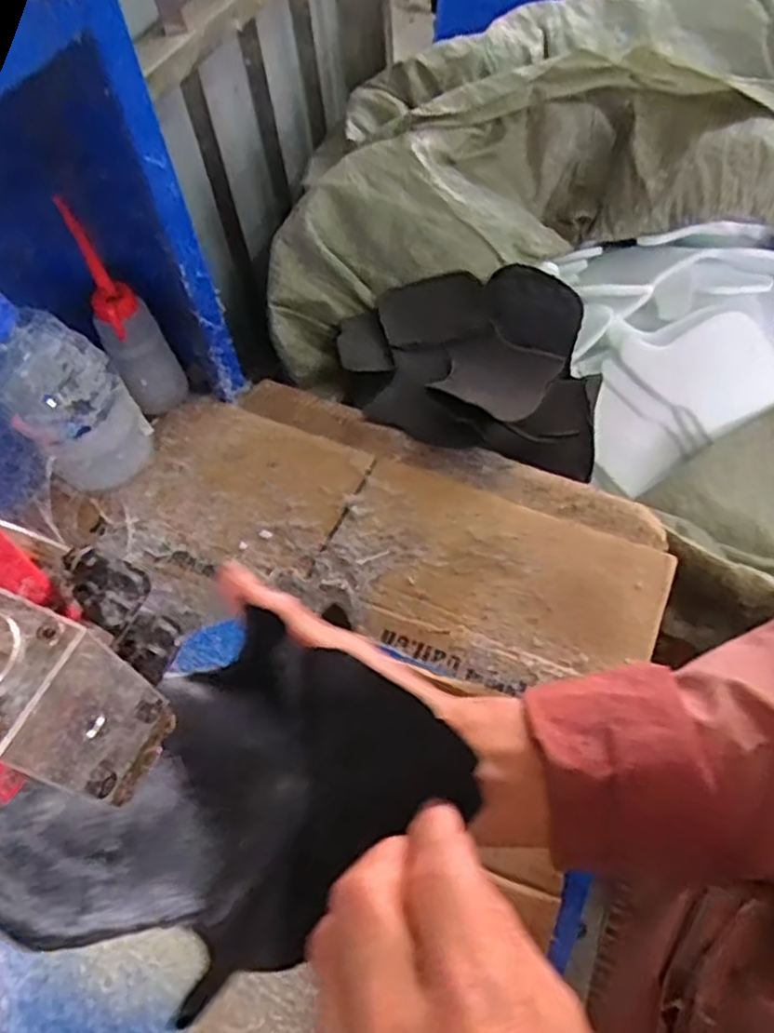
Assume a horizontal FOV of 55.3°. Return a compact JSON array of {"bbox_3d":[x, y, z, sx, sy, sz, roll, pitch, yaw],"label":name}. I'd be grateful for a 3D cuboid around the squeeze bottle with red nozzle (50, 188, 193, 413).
[{"bbox_3d":[-0.199,-0.150,0.575,0.050,0.171,0.038,-23,59,-11],"label":"squeeze bottle with red nozzle"}]

